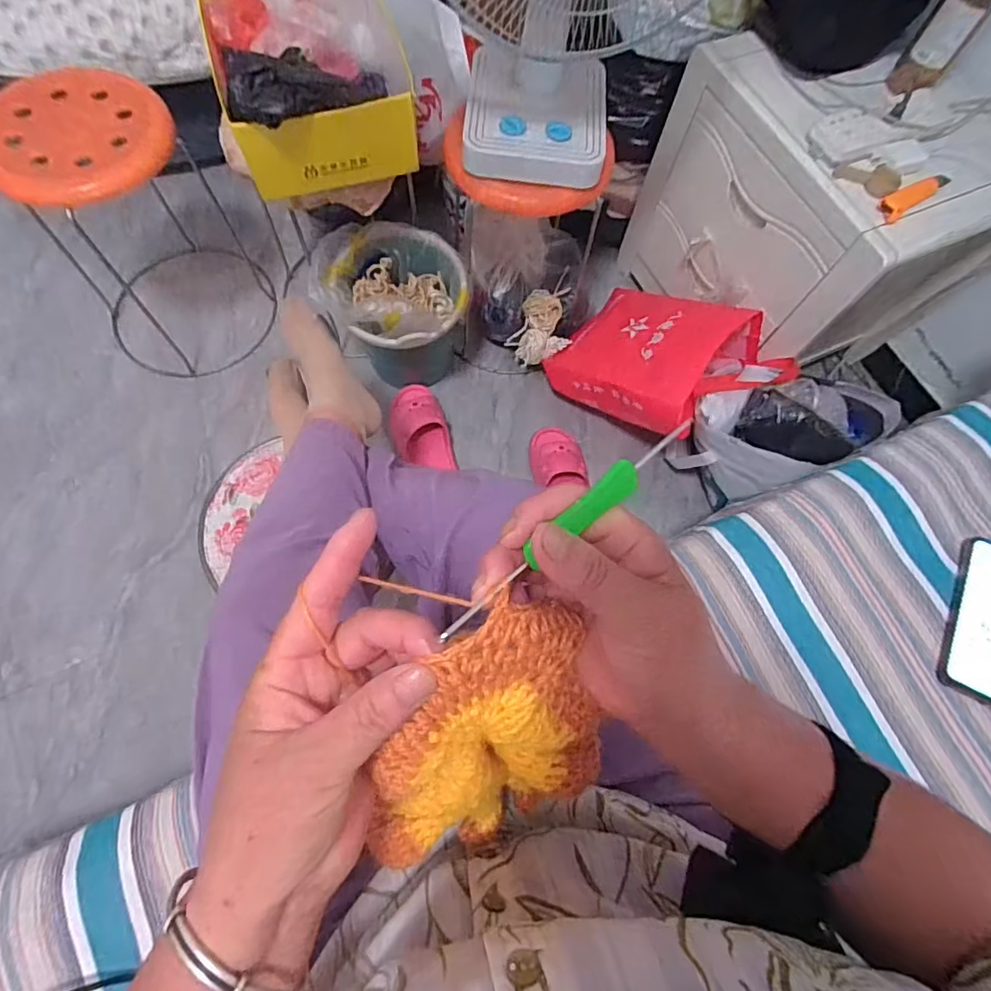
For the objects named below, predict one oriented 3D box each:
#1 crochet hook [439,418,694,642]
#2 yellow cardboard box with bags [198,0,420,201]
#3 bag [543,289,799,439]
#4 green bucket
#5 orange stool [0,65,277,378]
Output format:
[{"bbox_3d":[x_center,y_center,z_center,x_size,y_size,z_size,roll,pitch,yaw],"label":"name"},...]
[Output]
[{"bbox_3d":[0.035,0.009,0.223,0.147,0.010,0.011,-38,73,-22],"label":"crochet hook"},{"bbox_3d":[-0.277,-0.640,0.804,0.260,0.144,0.368,-15,69,-6],"label":"yellow cardboard box with bags"},{"bbox_3d":[0.335,-0.264,1.059,0.420,0.128,0.294,31,80,36],"label":"bag"},{"bbox_3d":[-0.181,-0.351,1.085,0.239,0.273,0.251,1,71,-4],"label":"green bucket"},{"bbox_3d":[-0.697,-0.521,1.047,0.340,0.433,0.362,-35,77,-14],"label":"orange stool"}]

